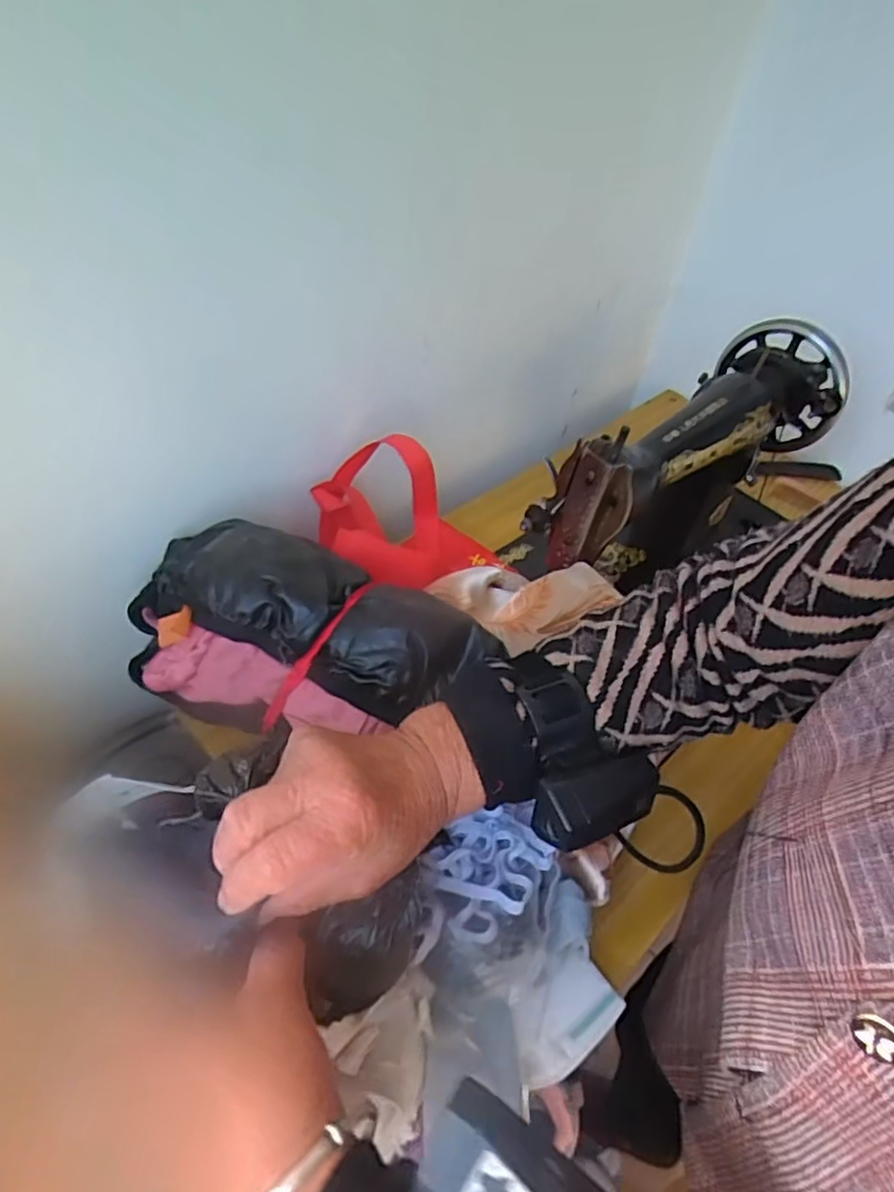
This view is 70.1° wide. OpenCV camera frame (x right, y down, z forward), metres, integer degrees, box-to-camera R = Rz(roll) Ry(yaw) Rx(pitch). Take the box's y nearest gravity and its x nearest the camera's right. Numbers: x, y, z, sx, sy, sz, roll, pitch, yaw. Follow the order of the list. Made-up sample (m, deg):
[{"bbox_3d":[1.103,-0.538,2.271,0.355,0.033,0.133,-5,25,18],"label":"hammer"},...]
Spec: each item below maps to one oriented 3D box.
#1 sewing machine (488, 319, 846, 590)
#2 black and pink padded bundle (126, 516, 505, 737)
[{"bbox_3d":[0.252,-0.112,0.668,0.379,0.224,0.140,-34,60,-31],"label":"sewing machine"},{"bbox_3d":[-0.110,0.035,0.479,0.273,0.106,0.128,20,50,11],"label":"black and pink padded bundle"}]

